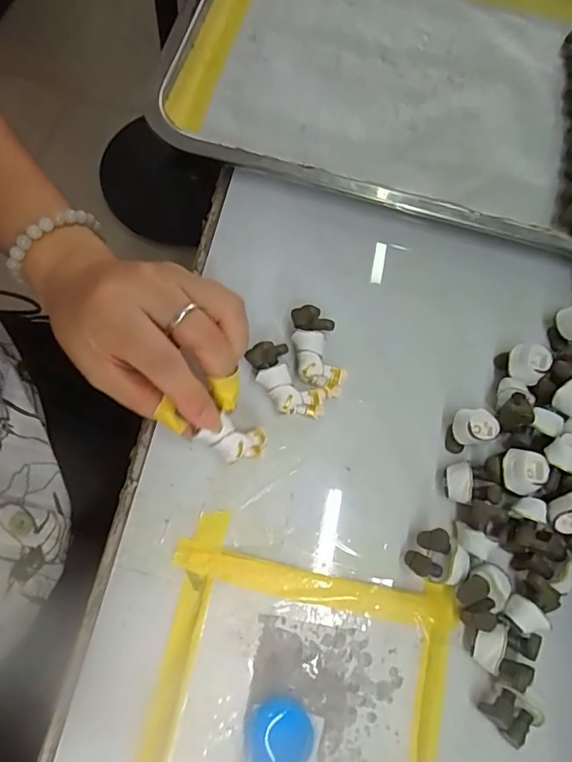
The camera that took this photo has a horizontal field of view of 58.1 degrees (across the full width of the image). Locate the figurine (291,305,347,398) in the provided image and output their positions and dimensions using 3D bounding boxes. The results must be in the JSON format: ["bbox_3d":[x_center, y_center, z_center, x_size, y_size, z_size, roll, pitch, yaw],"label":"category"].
[{"bbox_3d":[0.018,-0.017,0.288,0.025,0.020,0.047,-8,71,-7],"label":"figurine"}]

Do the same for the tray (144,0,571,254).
[{"bbox_3d":[0.103,-0.245,0.381,0.338,0.032,0.292,14,65,3],"label":"tray"}]

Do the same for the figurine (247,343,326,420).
[{"bbox_3d":[0.001,0.000,0.281,0.027,0.018,0.051,-42,94,-14],"label":"figurine"}]

